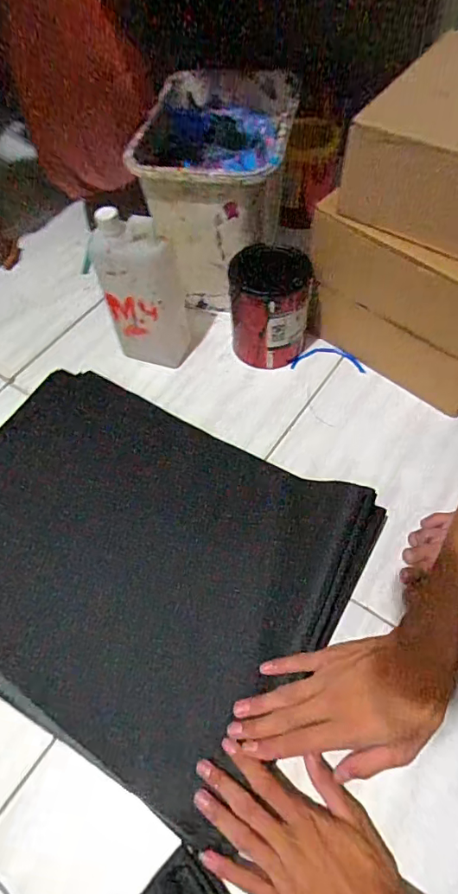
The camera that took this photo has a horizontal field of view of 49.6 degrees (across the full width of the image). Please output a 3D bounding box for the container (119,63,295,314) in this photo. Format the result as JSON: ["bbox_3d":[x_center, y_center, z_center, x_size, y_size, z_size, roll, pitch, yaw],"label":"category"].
[{"bbox_3d":[-0.009,-0.339,0.704,0.167,0.256,0.169,7,60,8],"label":"container"}]

